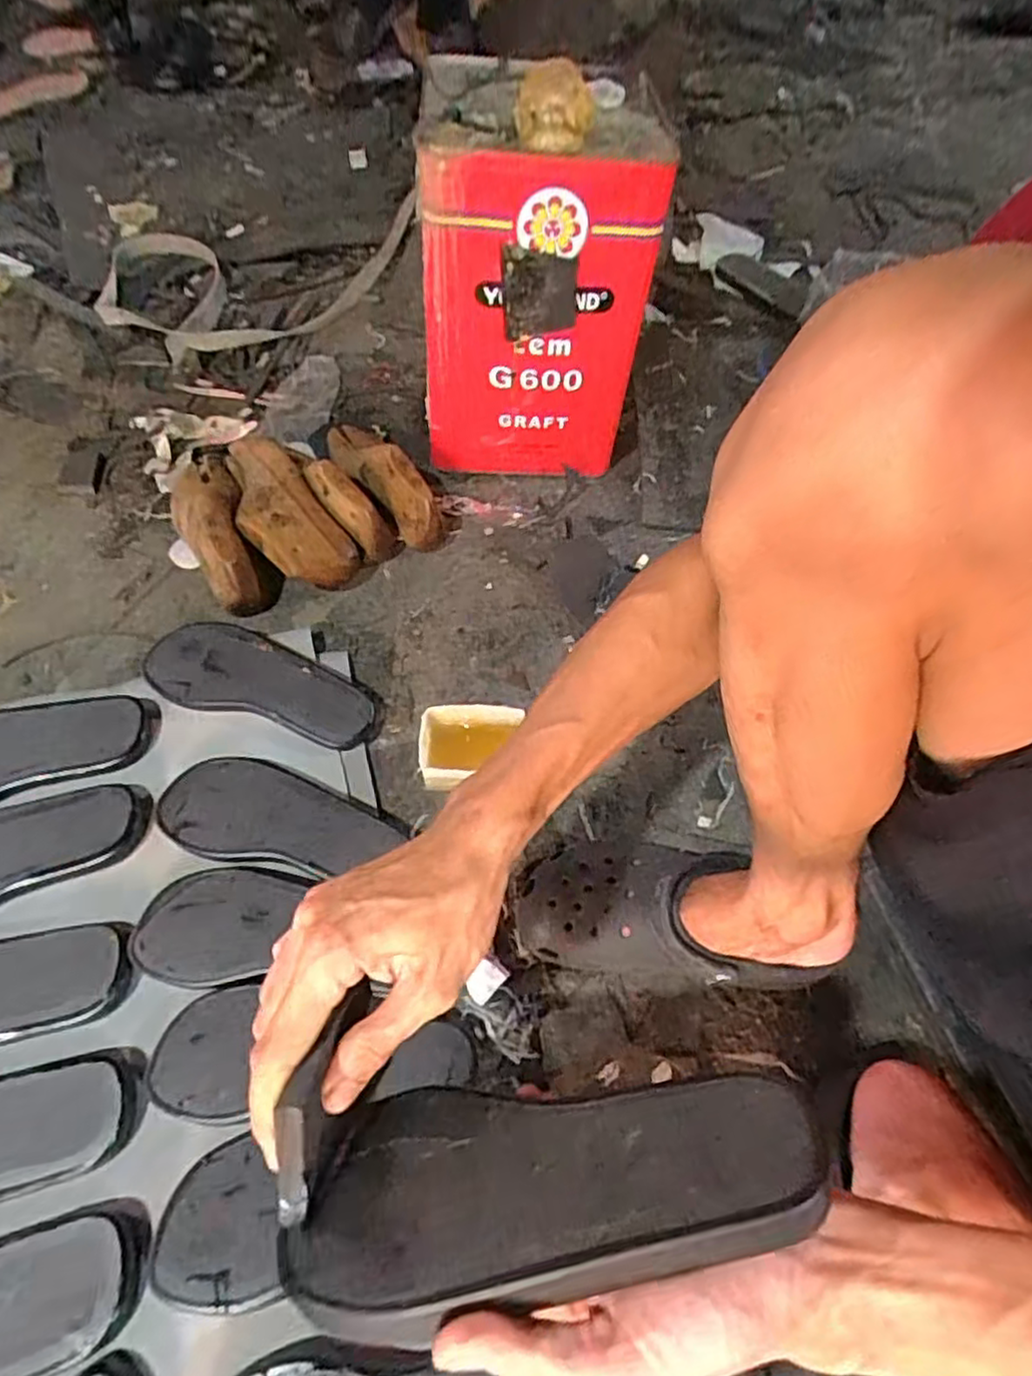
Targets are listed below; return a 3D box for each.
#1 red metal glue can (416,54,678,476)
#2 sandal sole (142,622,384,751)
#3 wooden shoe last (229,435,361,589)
[{"bbox_3d":[0.024,-0.443,0.784,0.230,0.391,0.192,4,57,1],"label":"red metal glue can"},{"bbox_3d":[-0.246,-0.006,0.681,0.230,0.028,0.089,15,69,3],"label":"sandal sole"},{"bbox_3d":[-0.274,-0.202,0.793,0.095,0.071,0.246,-30,63,-19],"label":"wooden shoe last"}]

